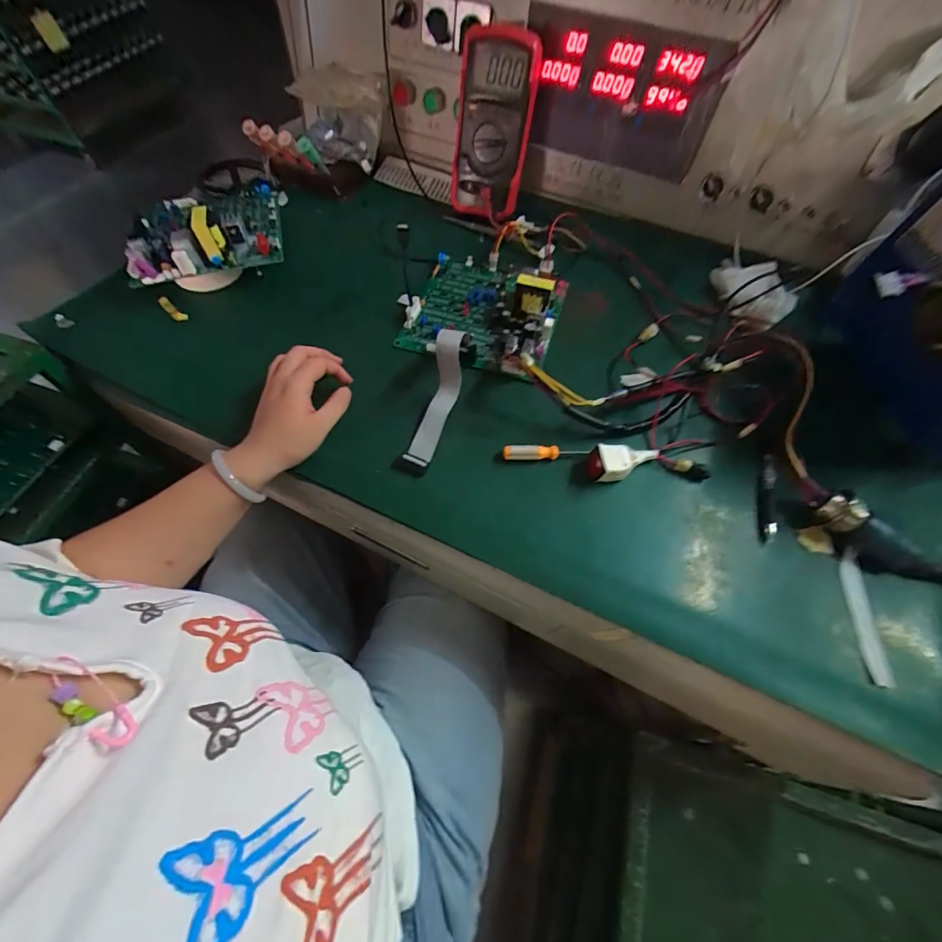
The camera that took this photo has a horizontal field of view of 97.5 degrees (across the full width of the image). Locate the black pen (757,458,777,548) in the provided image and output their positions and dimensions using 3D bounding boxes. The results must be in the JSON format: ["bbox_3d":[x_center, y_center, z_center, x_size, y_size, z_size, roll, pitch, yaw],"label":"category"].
[{"bbox_3d":[0.298,0.026,0.414,0.015,0.015,0.093,13,61,5],"label":"black pen"}]

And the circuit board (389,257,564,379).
[{"bbox_3d":[0.016,-0.208,0.503,0.179,0.042,0.183,17,61,7],"label":"circuit board"}]

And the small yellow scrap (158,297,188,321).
[{"bbox_3d":[-0.374,-0.202,0.517,0.041,0.008,0.013,39,68,1],"label":"small yellow scrap"}]

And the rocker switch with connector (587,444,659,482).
[{"bbox_3d":[0.156,-0.010,0.423,0.078,0.033,0.032,-8,63,-18],"label":"rocker switch with connector"}]

